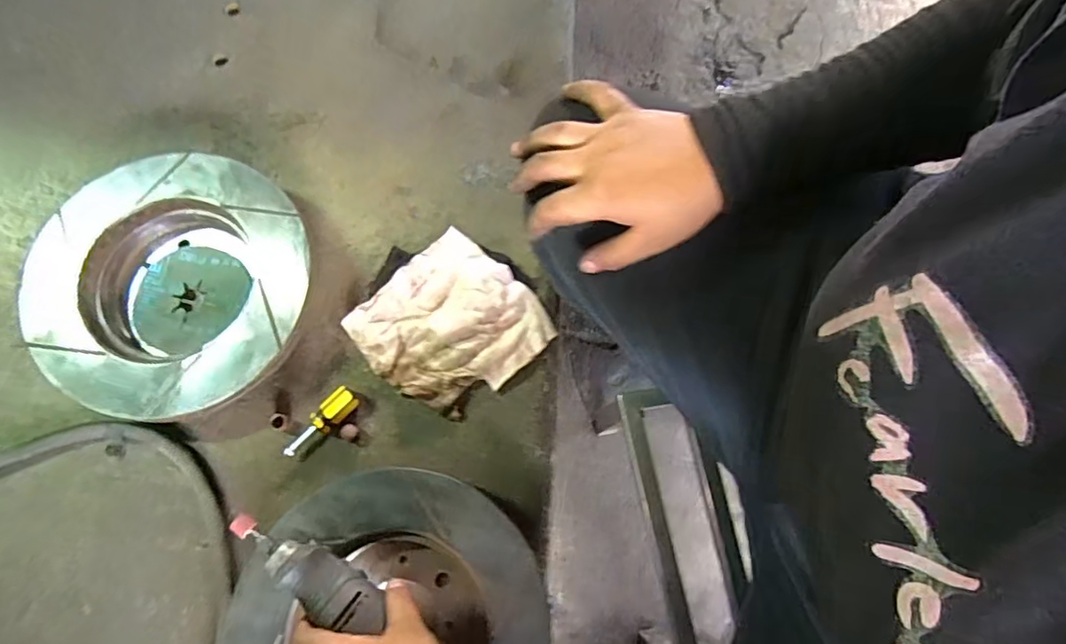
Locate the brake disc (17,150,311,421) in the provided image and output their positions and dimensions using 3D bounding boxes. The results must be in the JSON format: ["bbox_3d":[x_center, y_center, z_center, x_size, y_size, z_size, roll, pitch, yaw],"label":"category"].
[{"bbox_3d":[-0.345,-0.039,0.535,0.258,0.049,0.244,0,75,-2],"label":"brake disc"}]

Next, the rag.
[{"bbox_3d":[-0.080,0.003,0.545,0.153,0.023,0.154,41,78,9],"label":"rag"}]

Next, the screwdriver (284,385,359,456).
[{"bbox_3d":[-0.195,0.095,0.517,0.025,0.022,0.076,40,77,9],"label":"screwdriver"}]

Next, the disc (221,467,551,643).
[{"bbox_3d":[-0.125,0.247,0.462,0.258,0.054,0.226,-26,77,-8],"label":"disc"}]

